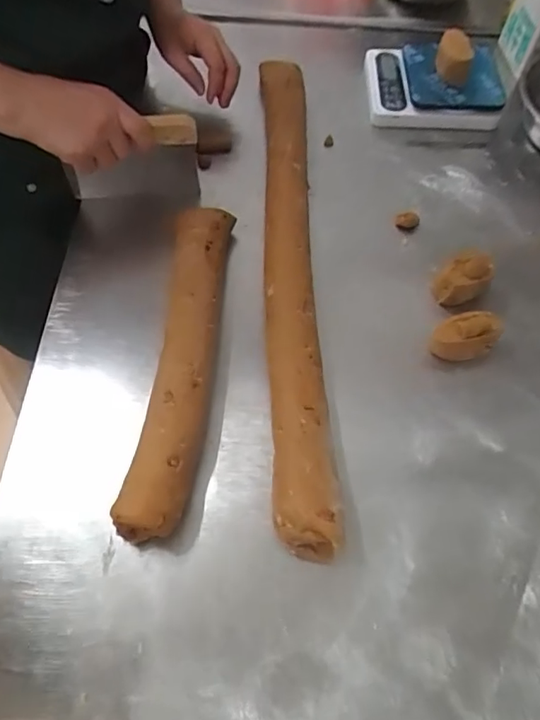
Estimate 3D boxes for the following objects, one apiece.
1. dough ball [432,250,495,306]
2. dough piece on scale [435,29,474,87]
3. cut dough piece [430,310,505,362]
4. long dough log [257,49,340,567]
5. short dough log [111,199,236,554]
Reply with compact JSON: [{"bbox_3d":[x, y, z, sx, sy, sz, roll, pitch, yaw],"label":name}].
[{"bbox_3d":[0.208,-0.083,0.583,0.059,0.047,0.042,-32,67,-17],"label":"dough ball"},{"bbox_3d":[0.240,-0.396,0.703,0.042,0.034,0.062,9,62,3],"label":"dough piece on scale"},{"bbox_3d":[0.199,-0.021,0.550,0.069,0.048,0.035,-15,63,-9],"label":"cut dough piece"},{"bbox_3d":[0.022,-0.115,0.588,0.057,0.055,0.619,-1,62,-2],"label":"long dough log"},{"bbox_3d":[-0.085,-0.012,0.533,0.067,0.056,0.362,5,62,1],"label":"short dough log"}]

